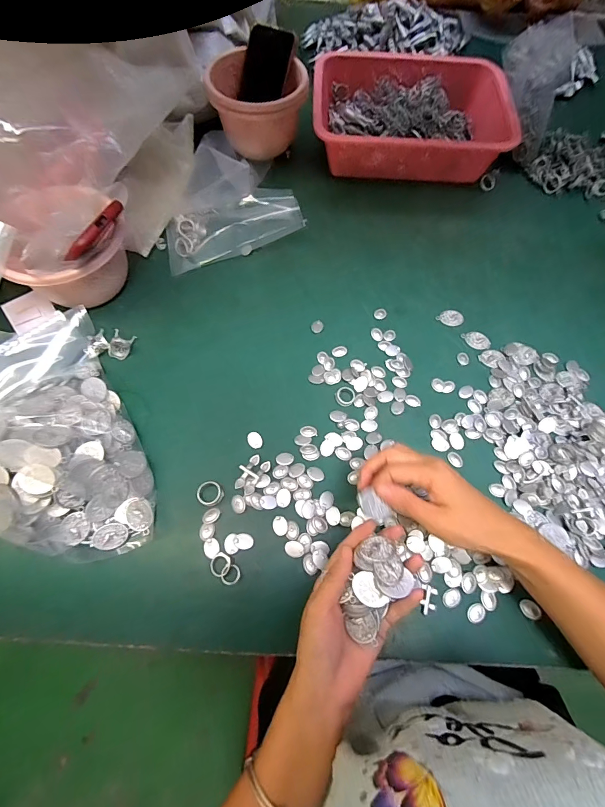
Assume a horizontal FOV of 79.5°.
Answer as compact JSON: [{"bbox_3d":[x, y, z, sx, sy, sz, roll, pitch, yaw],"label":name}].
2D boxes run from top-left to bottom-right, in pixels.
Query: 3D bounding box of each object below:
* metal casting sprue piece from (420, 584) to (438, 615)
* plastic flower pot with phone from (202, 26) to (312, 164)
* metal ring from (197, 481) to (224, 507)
[{"bbox_3d":[0.123,0.191,0.352,0.014,0.004,0.026,14,66,4],"label":"metal casting sprue piece"},{"bbox_3d":[-0.068,-0.468,0.565,0.142,0.123,0.141,1,68,-2],"label":"plastic flower pot with phone"},{"bbox_3d":[-0.097,0.095,0.381,0.026,0.009,0.024,1,66,-2],"label":"metal ring"}]

